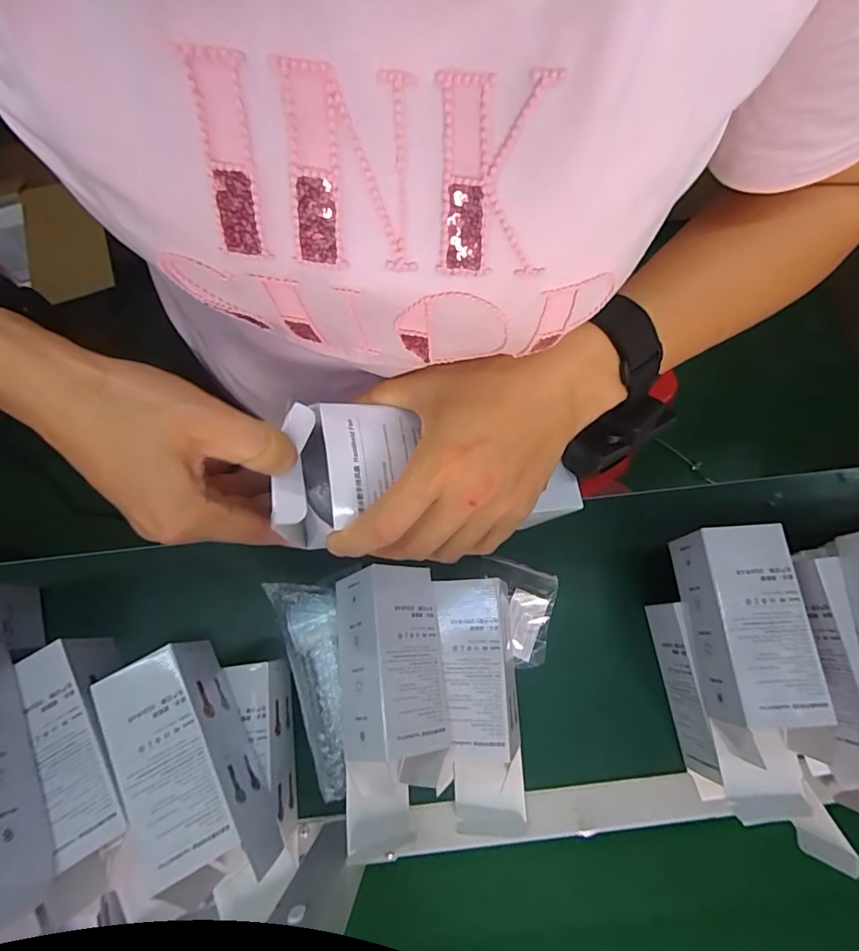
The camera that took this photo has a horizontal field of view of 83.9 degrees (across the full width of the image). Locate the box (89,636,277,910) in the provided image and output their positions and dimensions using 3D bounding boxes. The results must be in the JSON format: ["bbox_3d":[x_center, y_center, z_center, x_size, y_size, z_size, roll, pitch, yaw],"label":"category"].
[{"bbox_3d":[-0.202,0.243,0.400,0.077,0.070,0.185,-27,74,-7],"label":"box"}]

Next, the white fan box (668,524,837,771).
[{"bbox_3d":[0.281,0.135,0.427,0.075,0.068,0.172,-5,73,-1],"label":"white fan box"}]

